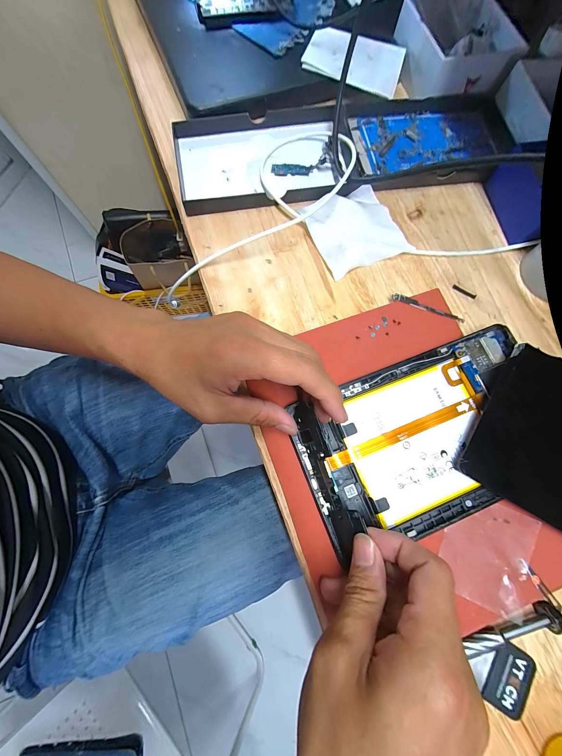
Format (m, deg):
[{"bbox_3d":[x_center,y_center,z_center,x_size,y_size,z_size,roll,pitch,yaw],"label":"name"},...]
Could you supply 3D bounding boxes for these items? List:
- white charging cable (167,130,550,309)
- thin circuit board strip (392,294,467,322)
[{"bbox_3d":[0.052,-0.181,0.258,0.347,0.026,0.167,-10,77,-5],"label":"white charging cable"},{"bbox_3d":[0.134,-0.064,0.240,0.066,0.004,0.007,21,77,2],"label":"thin circuit board strip"}]

